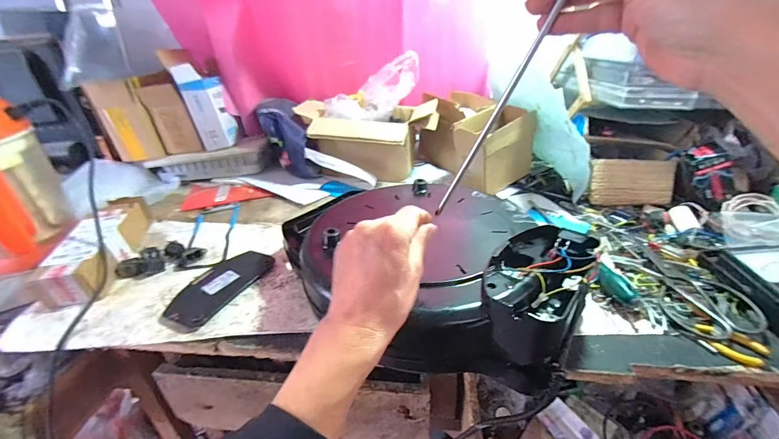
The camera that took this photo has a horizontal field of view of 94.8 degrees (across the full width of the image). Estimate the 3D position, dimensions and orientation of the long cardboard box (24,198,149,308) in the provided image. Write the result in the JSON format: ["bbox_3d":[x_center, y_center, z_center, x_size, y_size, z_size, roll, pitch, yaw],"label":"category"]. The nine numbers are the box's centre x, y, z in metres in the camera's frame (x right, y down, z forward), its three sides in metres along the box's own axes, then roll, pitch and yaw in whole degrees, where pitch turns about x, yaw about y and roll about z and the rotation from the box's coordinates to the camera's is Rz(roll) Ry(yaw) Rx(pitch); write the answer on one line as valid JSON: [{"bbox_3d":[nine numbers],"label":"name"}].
[{"bbox_3d":[-0.496,0.039,0.627,0.089,0.067,0.246,-3,31,-4],"label":"long cardboard box"}]

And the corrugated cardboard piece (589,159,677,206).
[{"bbox_3d":[0.447,-0.070,0.659,0.133,0.081,0.027,1,8,16],"label":"corrugated cardboard piece"}]

